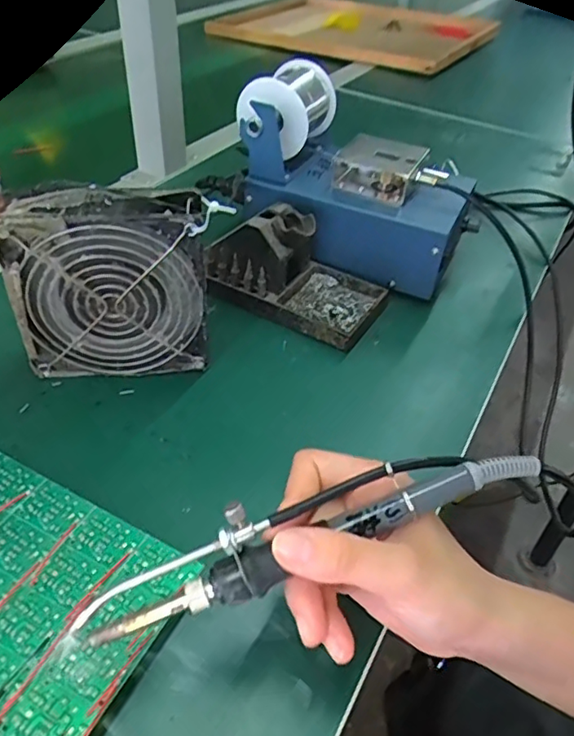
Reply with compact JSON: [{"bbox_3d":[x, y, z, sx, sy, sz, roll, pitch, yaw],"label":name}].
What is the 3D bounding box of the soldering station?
[{"bbox_3d":[0.062,-0.163,0.510,0.192,0.135,0.128,18,45,14],"label":"soldering station"}]

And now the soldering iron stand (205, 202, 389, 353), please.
[{"bbox_3d":[0.012,-0.081,0.460,0.129,0.071,0.079,22,46,18],"label":"soldering iron stand"}]

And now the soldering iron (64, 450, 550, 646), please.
[{"bbox_3d":[0.009,0.068,0.244,0.195,0.035,0.027,-21,47,-6],"label":"soldering iron"}]

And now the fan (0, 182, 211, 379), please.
[{"bbox_3d":[-0.114,-0.052,0.379,0.118,0.123,0.040,-4,44,-9],"label":"fan"}]

